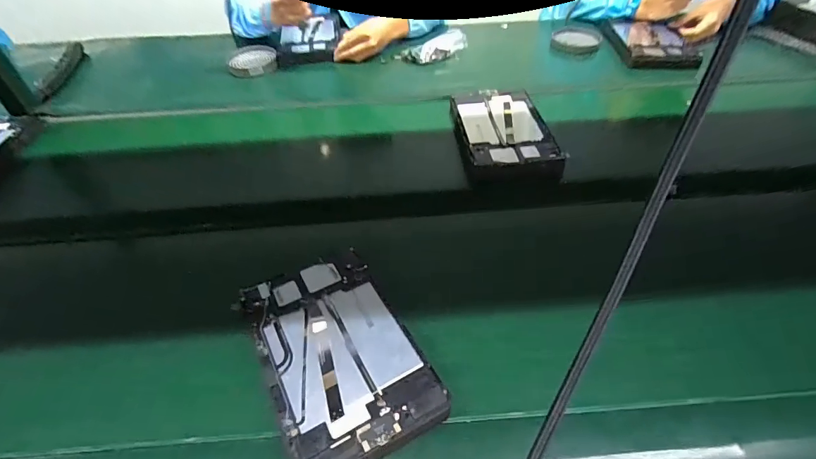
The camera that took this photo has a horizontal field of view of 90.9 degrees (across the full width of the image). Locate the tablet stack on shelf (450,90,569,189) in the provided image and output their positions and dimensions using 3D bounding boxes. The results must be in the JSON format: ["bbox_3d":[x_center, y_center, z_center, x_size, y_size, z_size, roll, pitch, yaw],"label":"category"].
[{"bbox_3d":[0.170,-0.172,0.727,0.155,0.037,0.245,-6,47,0],"label":"tablet stack on shelf"}]

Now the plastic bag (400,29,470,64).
[{"bbox_3d":[0.064,-0.419,0.937,0.166,0.043,0.047,-12,47,-5],"label":"plastic bag"}]

